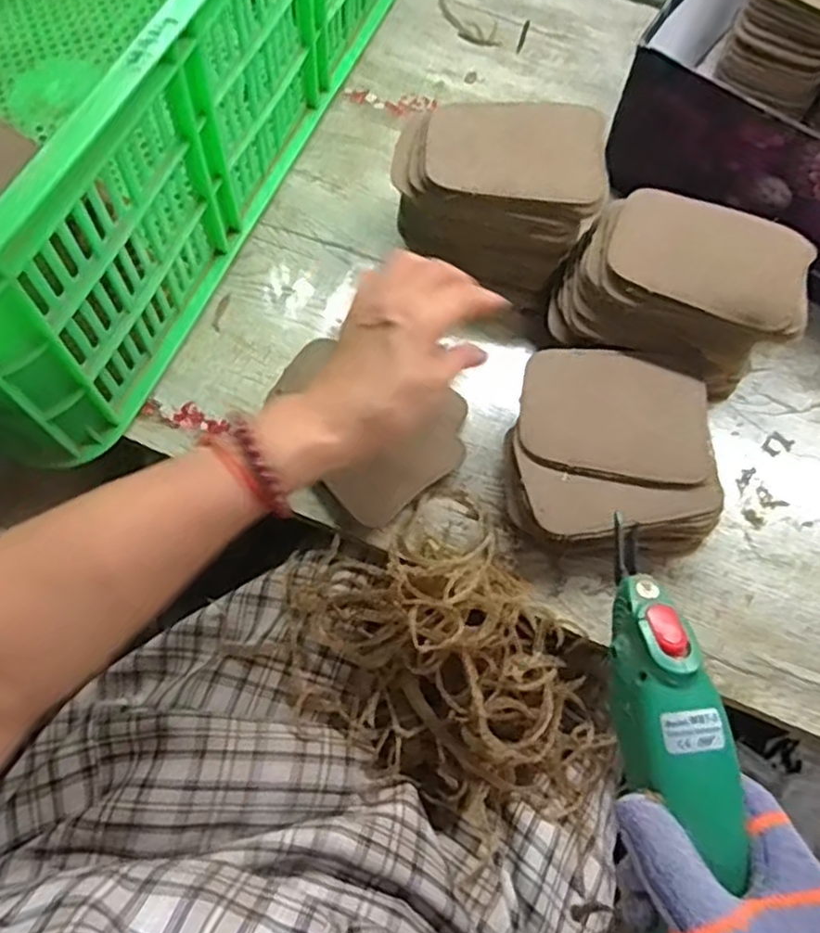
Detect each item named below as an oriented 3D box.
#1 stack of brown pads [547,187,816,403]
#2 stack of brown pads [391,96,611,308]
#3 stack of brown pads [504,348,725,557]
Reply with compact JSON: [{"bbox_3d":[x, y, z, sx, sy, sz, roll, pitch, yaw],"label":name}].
[{"bbox_3d":[0.175,-0.110,0.486,0.148,0.101,0.105,20,68,6],"label":"stack of brown pads"},{"bbox_3d":[0.059,-0.190,0.517,0.144,0.104,0.100,6,67,0],"label":"stack of brown pads"},{"bbox_3d":[0.127,-0.007,0.465,0.126,0.051,0.127,1,67,-1],"label":"stack of brown pads"}]

